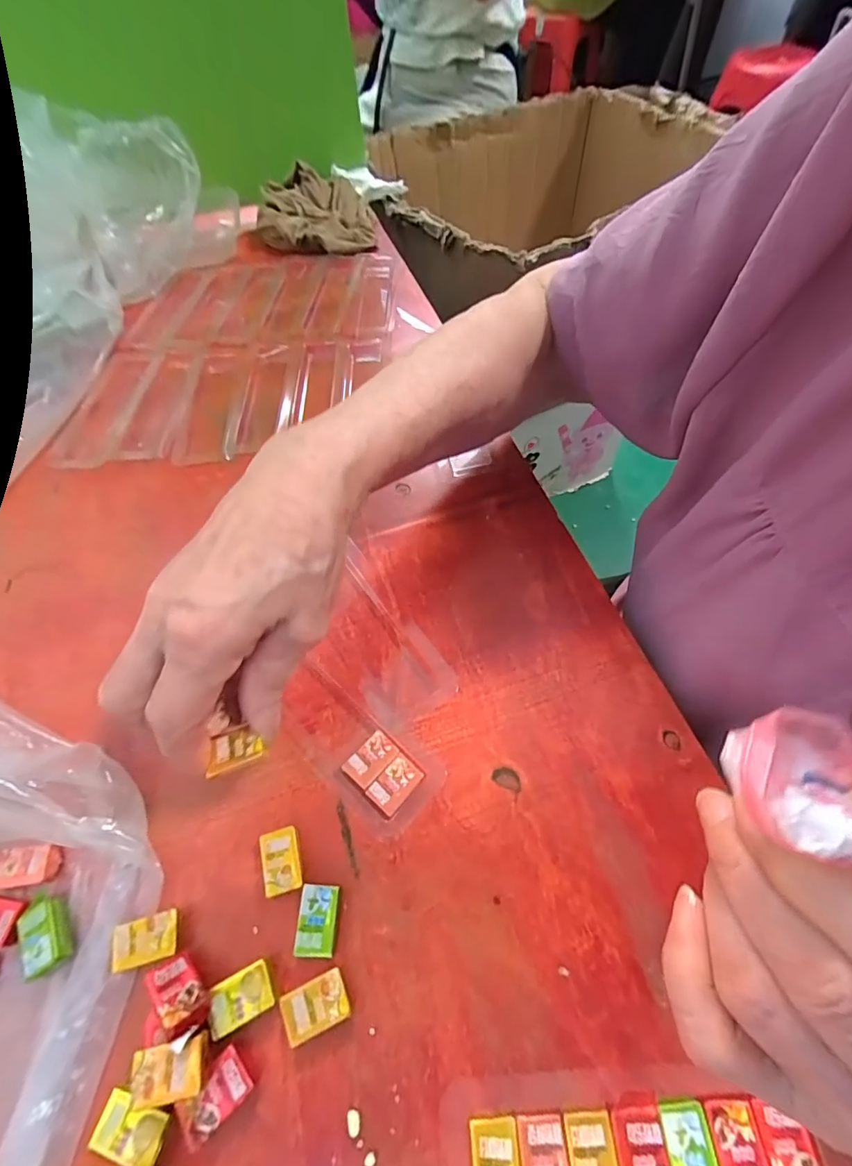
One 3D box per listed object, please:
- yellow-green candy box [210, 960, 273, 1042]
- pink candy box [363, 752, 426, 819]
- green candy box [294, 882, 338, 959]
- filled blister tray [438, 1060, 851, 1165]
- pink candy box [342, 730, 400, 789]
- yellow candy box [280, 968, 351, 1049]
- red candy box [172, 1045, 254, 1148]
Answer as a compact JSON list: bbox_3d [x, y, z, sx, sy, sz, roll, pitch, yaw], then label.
[{"bbox_3d":[-0.076,0.171,0.194,0.025,0.006,0.017,-24,62,-11],"label":"yellow-green candy box"},{"bbox_3d":[-0.015,0.101,0.235,0.018,0.008,0.027,36,67,21],"label":"pink candy box"},{"bbox_3d":[-0.047,0.148,0.208,0.017,0.006,0.026,2,60,4],"label":"green candy box"},{"bbox_3d":[0.074,0.205,0.168,0.135,0.010,0.046,-5,60,-1],"label":"filled blister tray"},{"bbox_3d":[-0.028,0.091,0.242,0.017,0.009,0.026,38,68,21],"label":"pink candy box"},{"bbox_3d":[-0.045,0.172,0.192,0.025,0.006,0.017,-22,61,-10],"label":"yellow candy box"},{"bbox_3d":[-0.081,0.195,0.178,0.017,0.009,0.027,39,68,22],"label":"red candy box"}]

